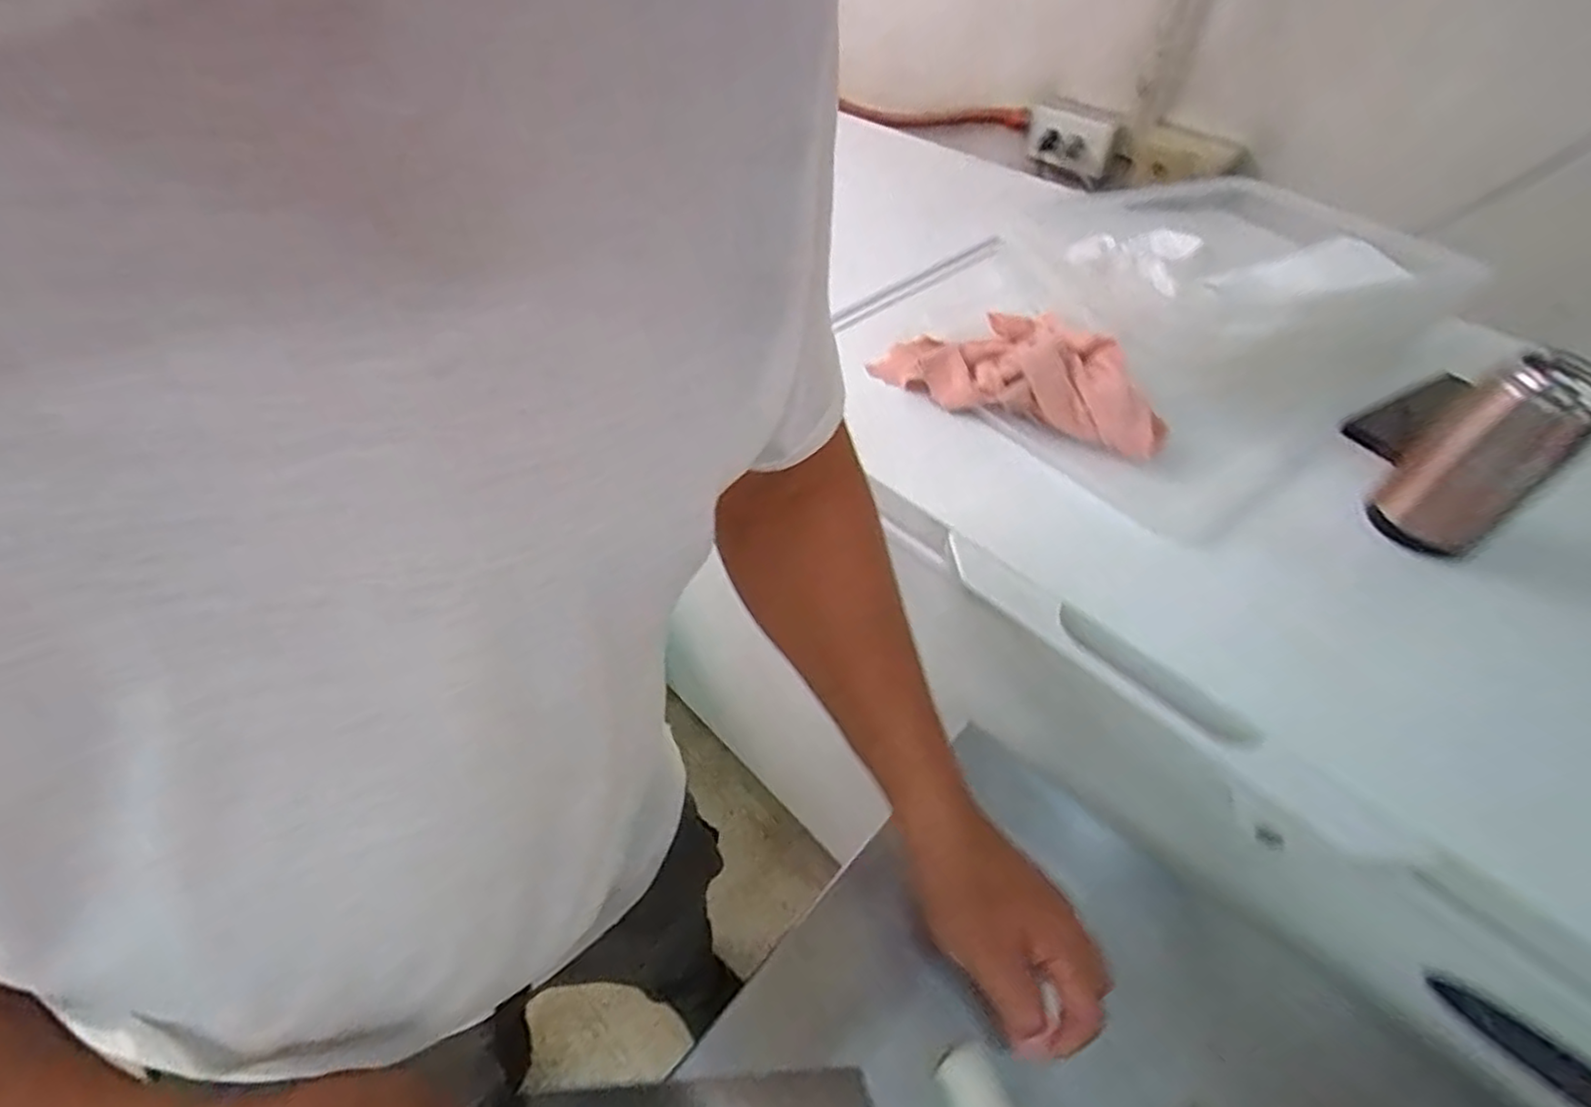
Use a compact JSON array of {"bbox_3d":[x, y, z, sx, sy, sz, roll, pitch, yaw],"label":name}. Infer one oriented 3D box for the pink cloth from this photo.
[{"bbox_3d":[0.201,-0.167,0.596,0.240,0.044,0.125,23,51,21],"label":"pink cloth"}]

